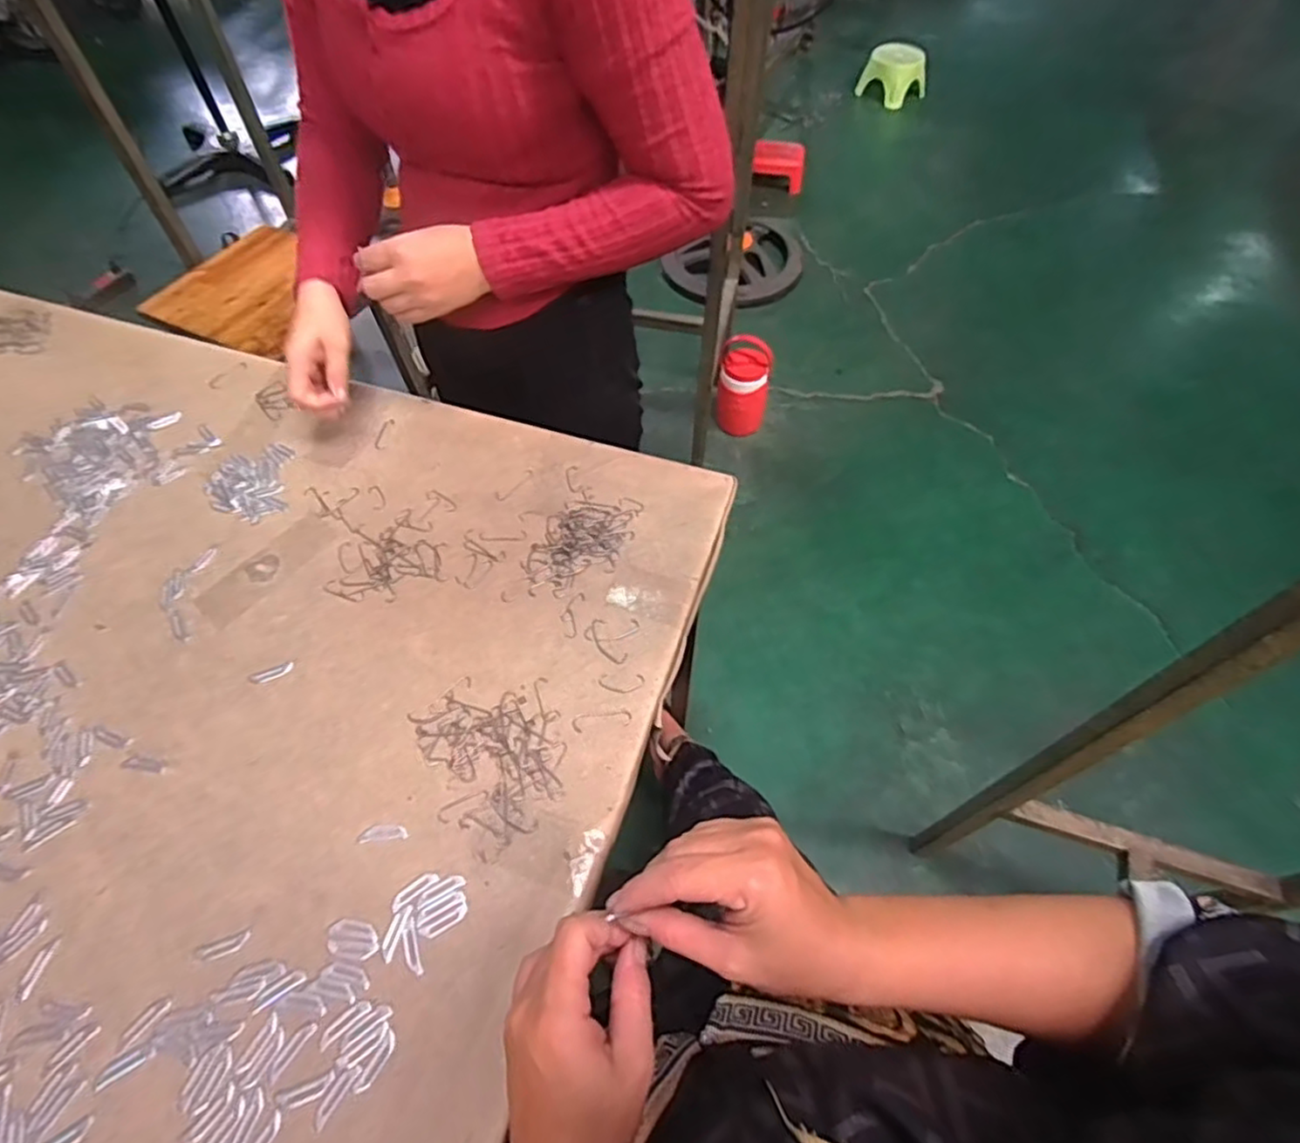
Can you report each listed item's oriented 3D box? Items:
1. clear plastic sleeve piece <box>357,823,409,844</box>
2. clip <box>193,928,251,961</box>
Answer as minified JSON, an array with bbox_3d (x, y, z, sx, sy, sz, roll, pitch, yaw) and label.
[{"bbox_3d":[-0.199,0.194,0.494,0.037,0.009,0.011,-4,57,-1],"label":"clear plastic sleeve piece"},{"bbox_3d":[-0.290,0.254,0.451,0.035,0.004,0.011,-19,58,-10],"label":"clip"}]

